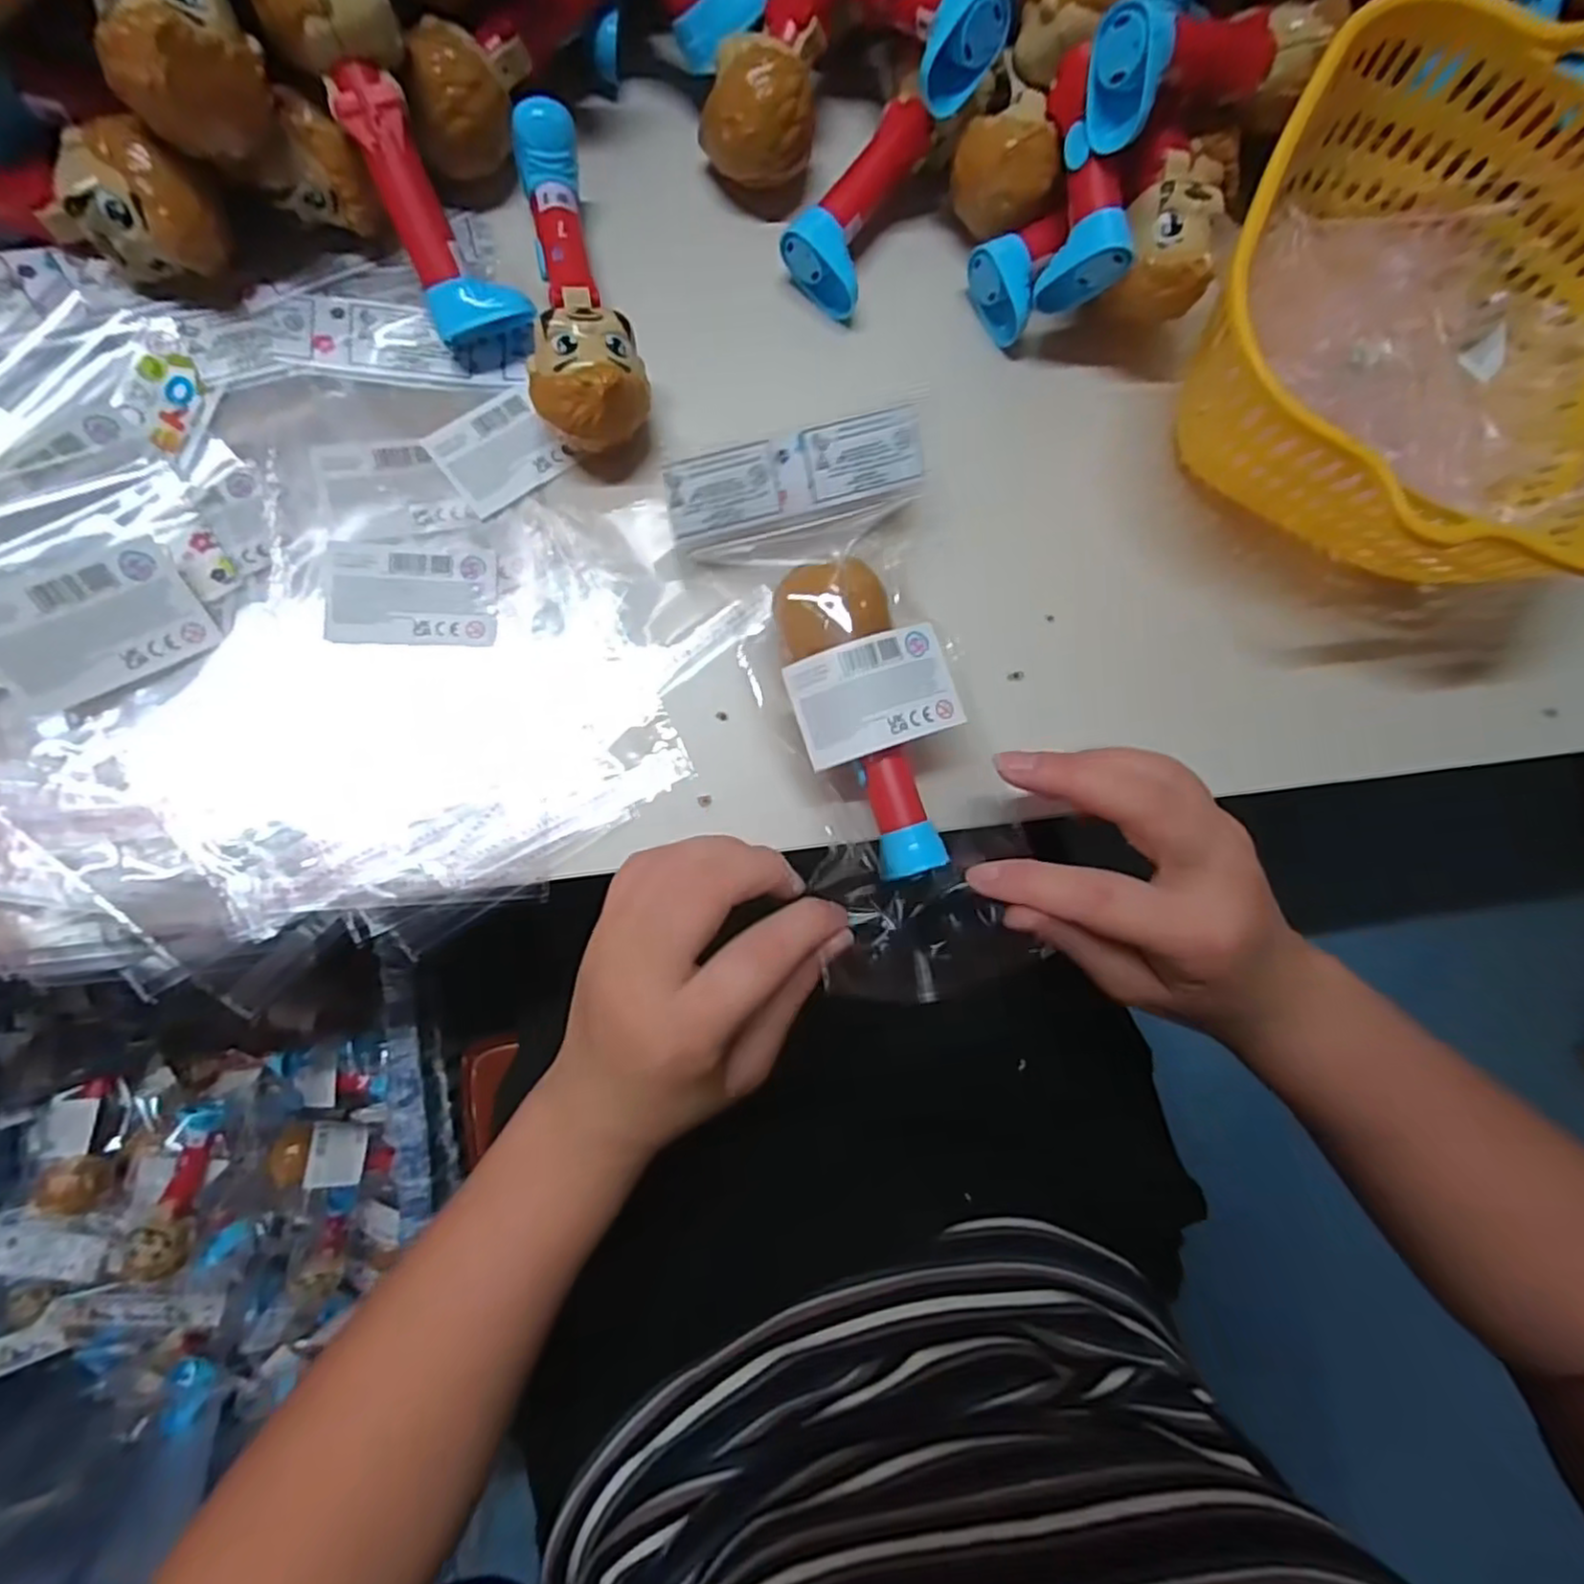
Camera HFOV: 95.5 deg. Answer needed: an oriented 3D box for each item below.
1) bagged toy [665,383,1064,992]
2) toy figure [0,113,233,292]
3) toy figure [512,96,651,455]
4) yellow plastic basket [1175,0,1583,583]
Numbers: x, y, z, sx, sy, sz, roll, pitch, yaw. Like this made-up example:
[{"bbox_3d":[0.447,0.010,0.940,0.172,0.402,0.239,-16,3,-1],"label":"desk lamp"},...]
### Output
[{"bbox_3d":[0.029,-0.032,0.272,0.093,0.042,0.207,-16,86,-7],"label":"bagged toy"},{"bbox_3d":[-0.266,-0.198,0.251,0.122,0.045,0.034,-8,85,-6],"label":"toy figure"},{"bbox_3d":[-0.088,-0.194,0.279,0.041,0.043,0.133,-16,86,-7],"label":"toy figure"},{"bbox_3d":[0.253,-0.180,0.293,0.195,0.085,0.207,22,83,-3],"label":"yellow plastic basket"}]

